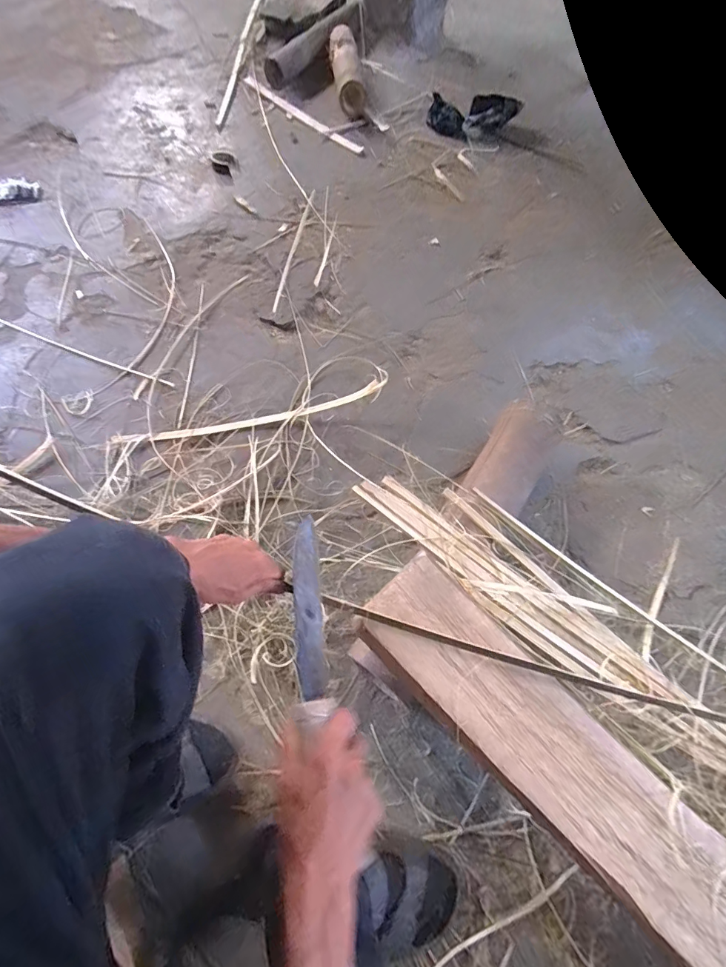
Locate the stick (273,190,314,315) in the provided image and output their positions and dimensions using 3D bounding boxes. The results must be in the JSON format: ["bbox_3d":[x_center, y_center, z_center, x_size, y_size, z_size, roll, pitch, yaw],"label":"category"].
[{"bbox_3d":[-0.154,-0.523,0.926,0.013,0.013,0.384,10,66,2],"label":"stick"}]

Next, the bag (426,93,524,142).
[{"bbox_3d":[0.307,-1.008,1.139,0.250,0.058,0.116,-18,68,-10],"label":"bag"}]

